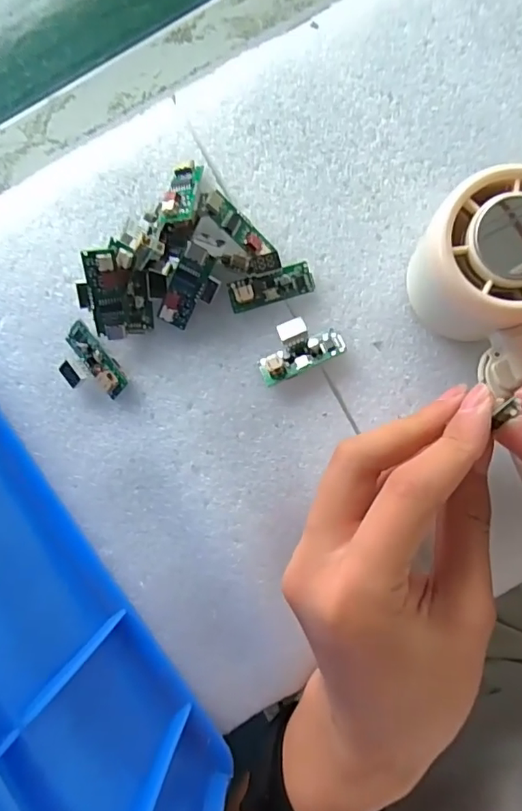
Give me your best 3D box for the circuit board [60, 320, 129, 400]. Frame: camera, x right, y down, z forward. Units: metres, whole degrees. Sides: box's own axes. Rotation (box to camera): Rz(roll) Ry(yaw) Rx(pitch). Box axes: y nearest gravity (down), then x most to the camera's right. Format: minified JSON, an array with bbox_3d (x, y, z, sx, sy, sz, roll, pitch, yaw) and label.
[{"bbox_3d":[-0.080,-0.018,0.242,0.023,0.008,0.037,-43,86,0],"label":"circuit board"}]

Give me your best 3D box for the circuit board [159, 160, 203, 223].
[{"bbox_3d":[-0.035,-0.096,0.232,0.013,0.005,0.040,7,57,3],"label":"circuit board"}]

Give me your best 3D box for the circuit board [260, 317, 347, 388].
[{"bbox_3d":[0.016,-0.026,0.234,0.039,0.009,0.022,-24,86,1],"label":"circuit board"}]

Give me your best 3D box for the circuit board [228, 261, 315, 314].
[{"bbox_3d":[0.005,-0.054,0.235,0.038,0.010,0.013,-16,86,2],"label":"circuit board"}]

